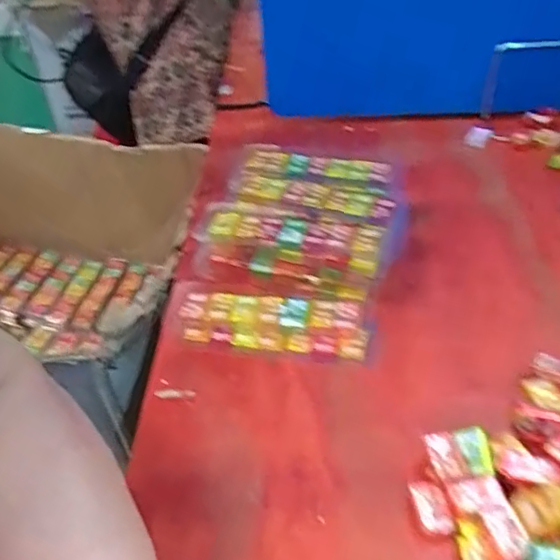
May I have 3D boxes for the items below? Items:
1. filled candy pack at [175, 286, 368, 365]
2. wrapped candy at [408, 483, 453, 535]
[{"bbox_3d":[-0.006,0.029,0.394,0.125,0.023,0.040,2,41,10],"label":"filled candy pack"},{"bbox_3d":[0.075,0.113,0.296,0.015,0.004,0.027,-10,40,-5],"label":"wrapped candy"}]

